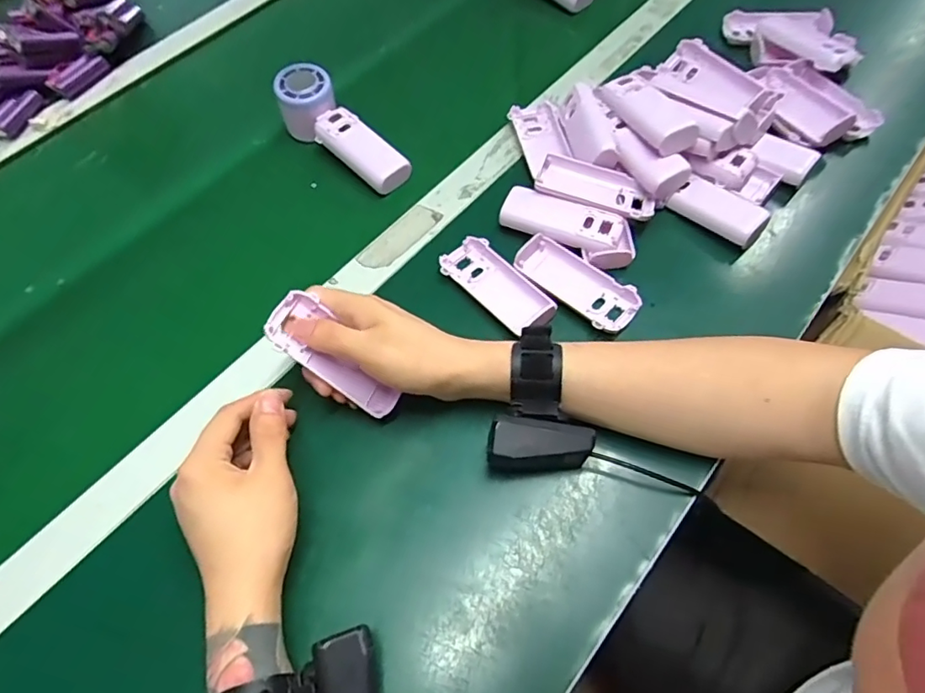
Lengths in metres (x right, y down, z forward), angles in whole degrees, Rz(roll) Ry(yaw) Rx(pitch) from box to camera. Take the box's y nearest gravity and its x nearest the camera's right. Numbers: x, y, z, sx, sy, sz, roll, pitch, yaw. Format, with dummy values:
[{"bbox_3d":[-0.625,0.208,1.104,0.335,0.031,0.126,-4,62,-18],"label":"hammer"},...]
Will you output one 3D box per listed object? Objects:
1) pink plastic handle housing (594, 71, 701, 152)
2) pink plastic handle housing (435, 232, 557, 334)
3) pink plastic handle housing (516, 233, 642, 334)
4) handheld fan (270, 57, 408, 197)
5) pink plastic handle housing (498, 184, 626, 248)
[{"bbox_3d":[0.167,-0.222,0.510,0.047,0.024,0.114,-18,60,-6],"label":"pink plastic handle housing"},{"bbox_3d":[0.030,-0.052,0.478,0.044,0.017,0.106,-41,65,-18],"label":"pink plastic handle housing"},{"bbox_3d":[0.097,-0.054,0.476,0.110,0.024,0.046,39,70,23],"label":"pink plastic handle housing"},{"bbox_3d":[-0.124,-0.218,0.572,0.171,0.050,0.050,43,70,9],"label":"handheld fan"},{"bbox_3d":[0.088,-0.113,0.495,0.104,0.019,0.039,22,64,16],"label":"pink plastic handle housing"}]

